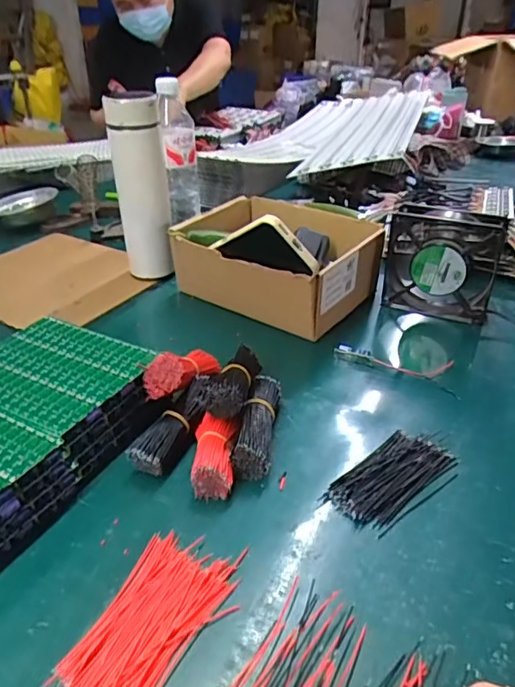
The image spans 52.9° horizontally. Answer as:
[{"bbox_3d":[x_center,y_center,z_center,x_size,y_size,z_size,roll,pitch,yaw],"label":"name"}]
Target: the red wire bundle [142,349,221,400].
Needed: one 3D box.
[{"bbox_3d":[-0.064,0.022,0.476,0.033,0.035,0.102,9,10,18],"label":"red wire bundle"}]

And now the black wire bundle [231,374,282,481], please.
[{"bbox_3d":[0.004,0.068,0.444,0.028,0.033,0.101,6,32,9],"label":"black wire bundle"}]

